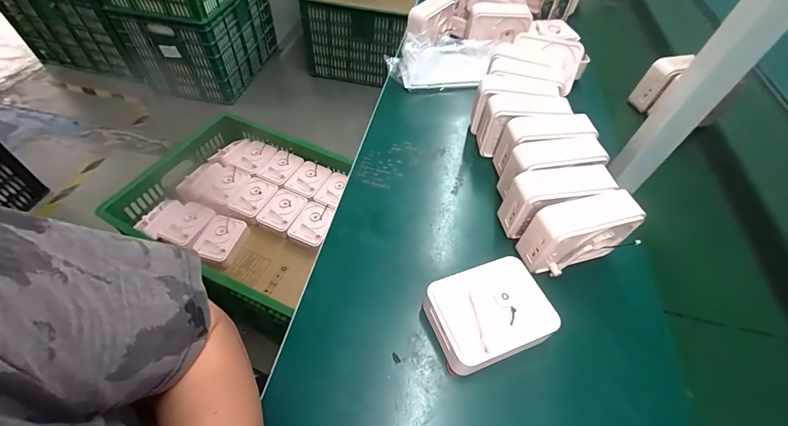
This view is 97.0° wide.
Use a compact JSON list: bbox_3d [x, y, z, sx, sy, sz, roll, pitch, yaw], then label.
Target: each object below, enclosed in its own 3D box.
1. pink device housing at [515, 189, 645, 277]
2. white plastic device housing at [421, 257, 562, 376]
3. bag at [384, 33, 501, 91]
[{"bbox_3d":[0.229,0.032,0.442,0.119,0.104,0.052,-11,55,-12],"label":"pink device housing"},{"bbox_3d":[0.109,0.118,0.401,0.136,0.050,0.105,-16,56,-15],"label":"white plastic device housing"},{"bbox_3d":[0.099,-0.309,0.703,0.198,0.082,0.074,-12,55,-13],"label":"bag"}]

